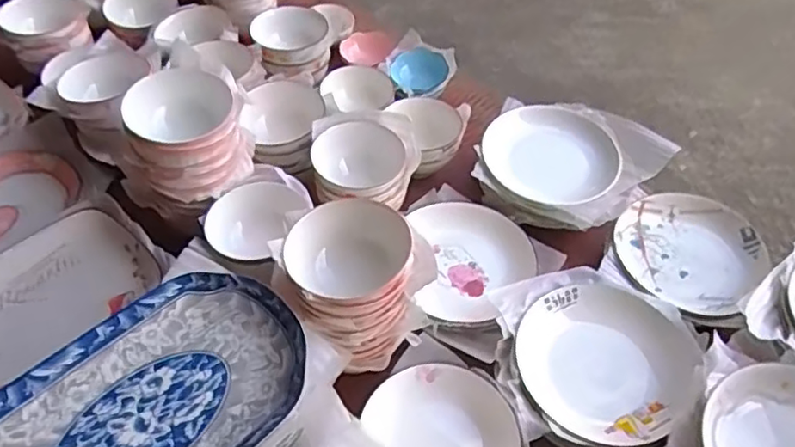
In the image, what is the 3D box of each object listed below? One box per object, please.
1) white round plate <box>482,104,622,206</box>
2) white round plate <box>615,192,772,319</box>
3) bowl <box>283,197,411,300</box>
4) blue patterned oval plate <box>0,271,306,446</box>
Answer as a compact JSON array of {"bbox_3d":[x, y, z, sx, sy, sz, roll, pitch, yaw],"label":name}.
[{"bbox_3d":[0.225,-0.102,0.926,0.176,0.040,0.178,-15,55,-13],"label":"white round plate"},{"bbox_3d":[0.399,0.034,0.860,0.180,0.034,0.181,1,53,-2],"label":"white round plate"},{"bbox_3d":[-0.046,0.036,0.664,0.127,0.062,0.121,1,52,-1],"label":"bowl"},{"bbox_3d":[-0.231,0.173,0.551,0.182,0.039,0.315,39,61,24],"label":"blue patterned oval plate"}]

